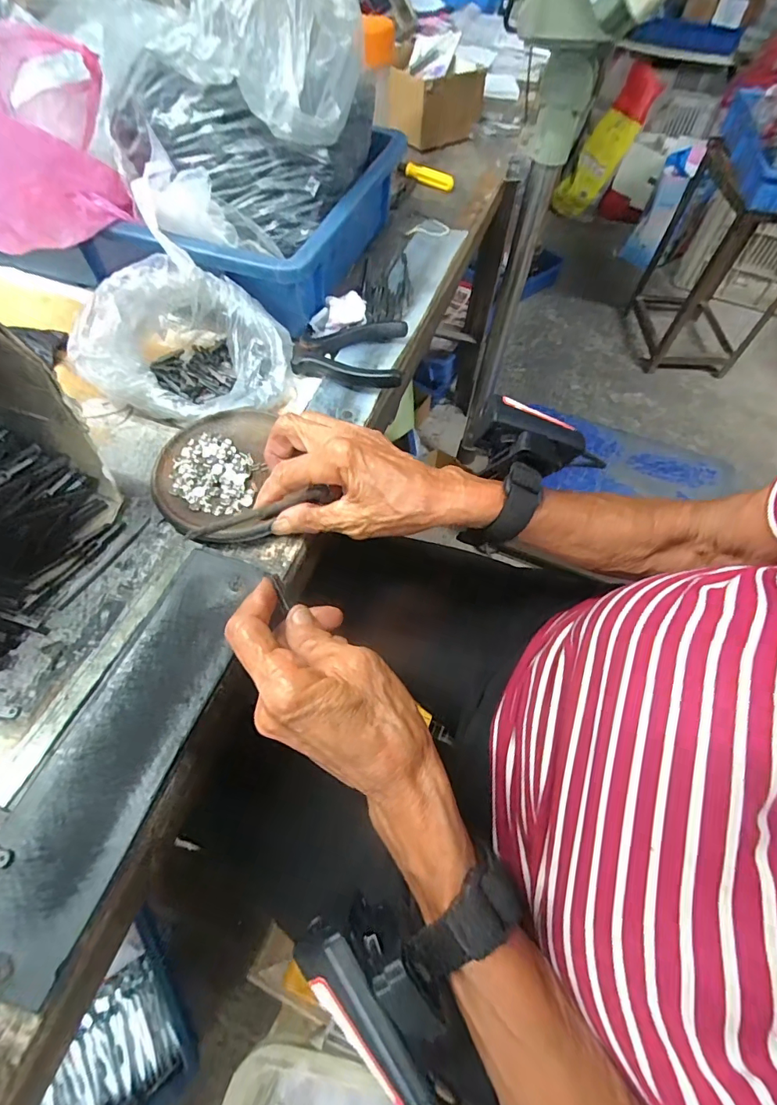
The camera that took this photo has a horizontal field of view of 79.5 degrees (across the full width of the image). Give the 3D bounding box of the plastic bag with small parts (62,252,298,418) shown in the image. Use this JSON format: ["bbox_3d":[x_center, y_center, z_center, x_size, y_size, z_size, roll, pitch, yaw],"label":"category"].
[{"bbox_3d":[-0.152,-0.166,0.359,0.135,0.077,0.105,5,58,1],"label":"plastic bag with small parts"}]

